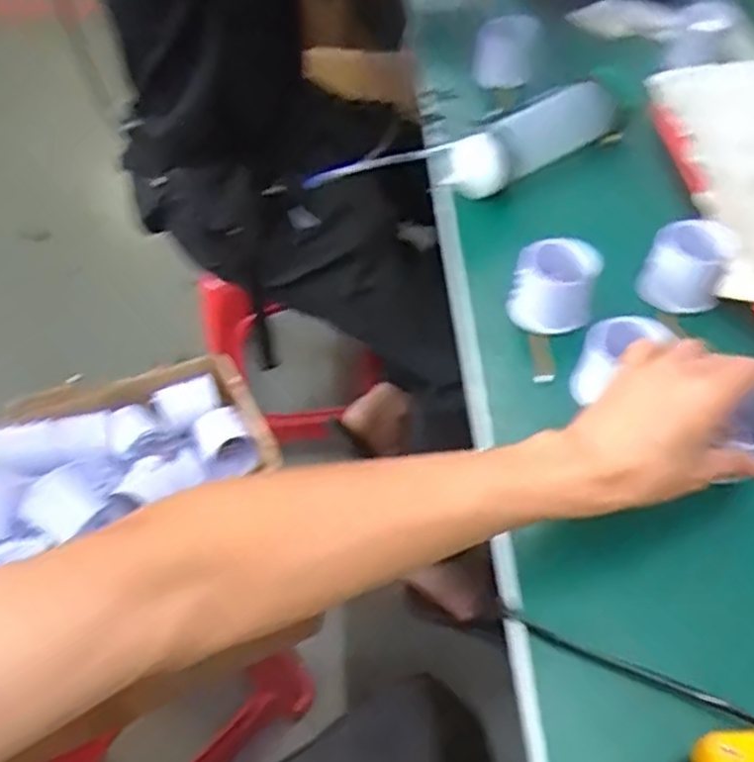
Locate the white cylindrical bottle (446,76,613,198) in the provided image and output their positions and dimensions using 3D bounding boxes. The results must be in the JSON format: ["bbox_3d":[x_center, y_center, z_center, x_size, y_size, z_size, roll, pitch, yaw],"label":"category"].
[{"bbox_3d":[0.144,-0.223,0.679,0.185,0.046,0.049,-31,59,-23],"label":"white cylindrical bottle"}]

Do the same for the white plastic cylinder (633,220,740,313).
[{"bbox_3d":[0.246,-0.090,0.581,0.062,0.052,0.067,21,55,14],"label":"white plastic cylinder"}]

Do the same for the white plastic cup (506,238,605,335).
[{"bbox_3d":[0.137,-0.073,0.571,0.060,0.055,0.064,1,52,-1],"label":"white plastic cup"}]

